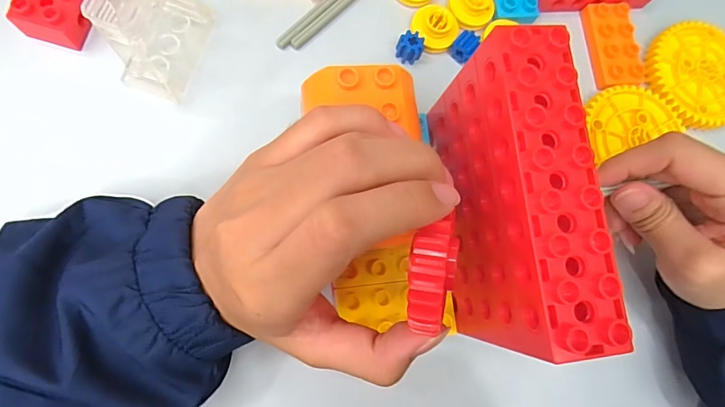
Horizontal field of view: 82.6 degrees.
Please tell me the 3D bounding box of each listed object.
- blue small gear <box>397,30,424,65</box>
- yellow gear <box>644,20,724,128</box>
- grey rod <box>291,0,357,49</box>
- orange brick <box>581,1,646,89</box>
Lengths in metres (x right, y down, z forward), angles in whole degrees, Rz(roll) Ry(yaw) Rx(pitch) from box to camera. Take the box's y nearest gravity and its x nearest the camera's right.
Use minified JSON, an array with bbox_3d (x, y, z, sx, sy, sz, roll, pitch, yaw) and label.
[{"bbox_3d":[0.031,-0.103,0.273,0.017,0.016,0.016,2,79,-9],"label":"blue small gear"},{"bbox_3d":[0.246,-0.094,0.300,0.076,0.008,0.076,-11,81,-11],"label":"yellow gear"},{"bbox_3d":[-0.013,-0.134,0.274,0.007,0.005,0.091,43,76,1],"label":"grey rod"},{"bbox_3d":[0.180,-0.115,0.297,0.034,0.011,0.063,-10,81,-11],"label":"orange brick"}]

